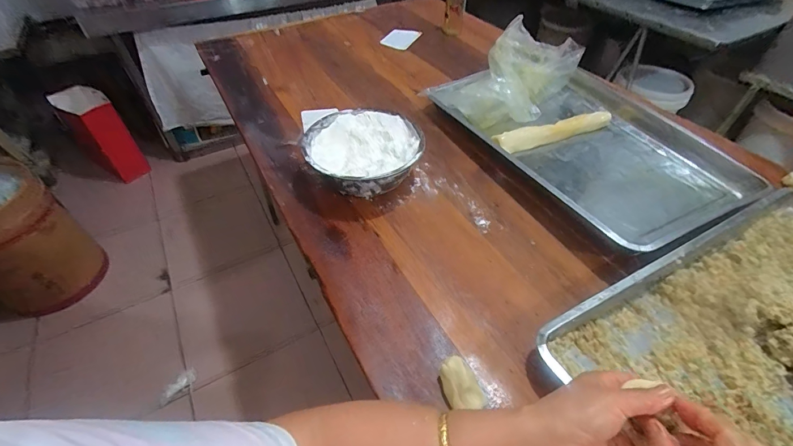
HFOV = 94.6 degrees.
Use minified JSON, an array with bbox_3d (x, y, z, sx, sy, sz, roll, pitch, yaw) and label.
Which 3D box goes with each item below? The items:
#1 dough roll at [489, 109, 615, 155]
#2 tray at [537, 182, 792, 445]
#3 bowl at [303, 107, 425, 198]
[{"bbox_3d":[0.348,-0.203,0.813,0.286,0.032,0.053,-18,50,-15],"label":"dough roll"},{"bbox_3d":[0.522,0.175,0.450,0.601,0.051,0.390,-21,51,-17],"label":"tray"},{"bbox_3d":[-0.063,-0.130,0.708,0.211,0.081,0.211,0,47,0],"label":"bowl"}]

